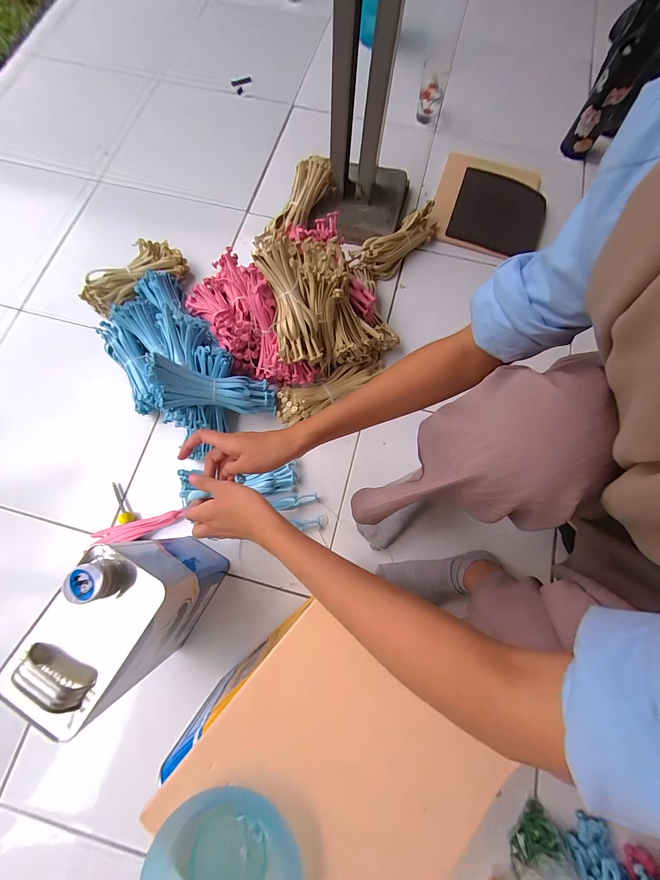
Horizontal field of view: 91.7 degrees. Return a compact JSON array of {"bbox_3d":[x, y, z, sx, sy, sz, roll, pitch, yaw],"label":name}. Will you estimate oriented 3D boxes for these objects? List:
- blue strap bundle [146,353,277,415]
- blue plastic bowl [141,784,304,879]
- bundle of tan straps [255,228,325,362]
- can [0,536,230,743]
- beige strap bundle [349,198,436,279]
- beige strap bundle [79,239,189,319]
[{"bbox_3d":[-0.202,-0.088,0.572,0.222,0.051,0.082,7,74,-31],"label":"blue strap bundle"},{"bbox_3d":[-0.092,0.374,0.272,0.125,0.033,0.114,0,76,0],"label":"blue plastic bowl"},{"bbox_3d":[-0.073,-0.236,0.549,0.075,0.046,0.209,-14,97,-4],"label":"bundle of tan straps"},{"bbox_3d":[-0.257,0.236,0.427,0.112,0.239,0.171,25,77,6],"label":"can"},{"bbox_3d":[0.152,-0.444,0.728,0.235,0.052,0.081,-38,79,-9],"label":"beige strap bundle"},{"bbox_3d":[-0.429,-0.357,0.696,0.232,0.055,0.083,-30,78,-7],"label":"beige strap bundle"}]

